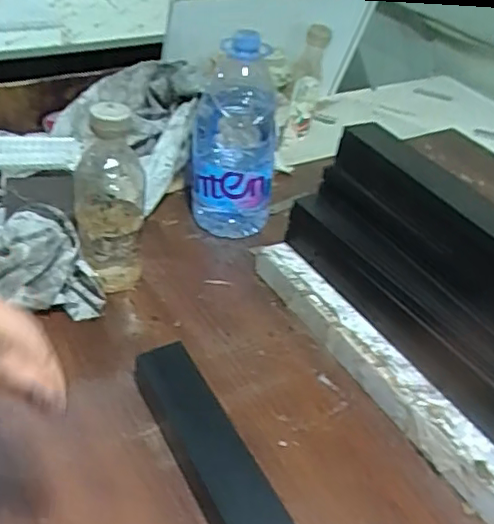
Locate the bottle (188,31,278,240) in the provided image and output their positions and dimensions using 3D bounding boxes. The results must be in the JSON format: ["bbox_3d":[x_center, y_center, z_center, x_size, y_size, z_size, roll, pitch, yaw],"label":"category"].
[{"bbox_3d":[-0.016,-0.148,0.716,0.098,0.254,0.098,2,40,-5],"label":"bottle"}]

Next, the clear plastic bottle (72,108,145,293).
[{"bbox_3d":[-0.145,-0.056,0.628,0.072,0.204,0.066,-5,41,-13],"label":"clear plastic bottle"}]

